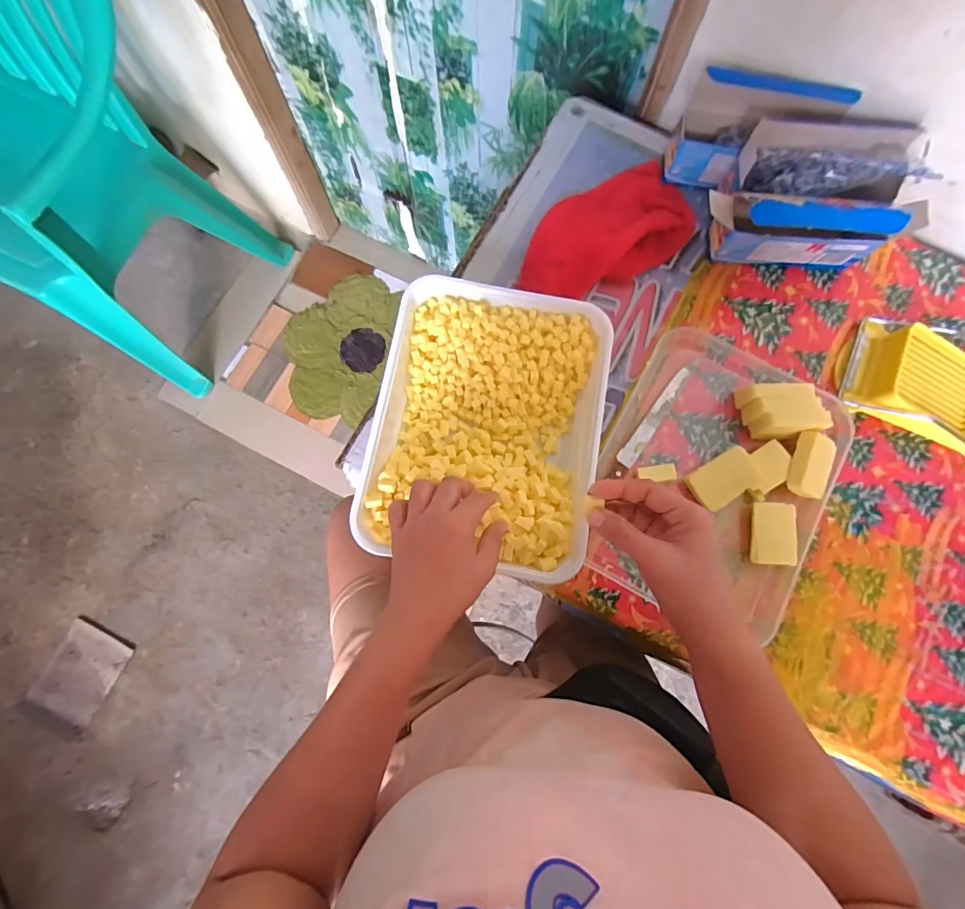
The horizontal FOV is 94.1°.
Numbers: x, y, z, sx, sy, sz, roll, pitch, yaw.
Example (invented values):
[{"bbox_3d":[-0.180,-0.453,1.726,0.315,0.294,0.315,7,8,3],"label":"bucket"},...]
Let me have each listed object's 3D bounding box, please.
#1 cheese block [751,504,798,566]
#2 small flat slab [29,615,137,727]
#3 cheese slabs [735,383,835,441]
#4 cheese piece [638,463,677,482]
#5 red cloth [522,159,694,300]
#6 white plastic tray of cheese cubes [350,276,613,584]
[{"bbox_3d":[0.312,0.086,0.484,0.044,0.020,0.064,4,79,1],"label":"cheese block"},{"bbox_3d":[-0.971,0.526,1.080,0.159,0.032,0.217,28,78,6],"label":"small flat slab"},{"bbox_3d":[0.336,-0.050,0.507,0.070,0.050,0.063,-10,79,-2],"label":"cheese slabs"},{"bbox_3d":[0.195,0.021,0.505,0.044,0.014,0.018,-6,79,-1],"label":"cheese piece"},{"bbox_3d":[0.155,-0.274,0.555,0.244,0.039,0.132,-38,81,-7],"label":"red cloth"},{"bbox_3d":[0.007,-0.034,0.483,0.225,0.057,0.295,10,79,2],"label":"white plastic tray of cheese cubes"}]

